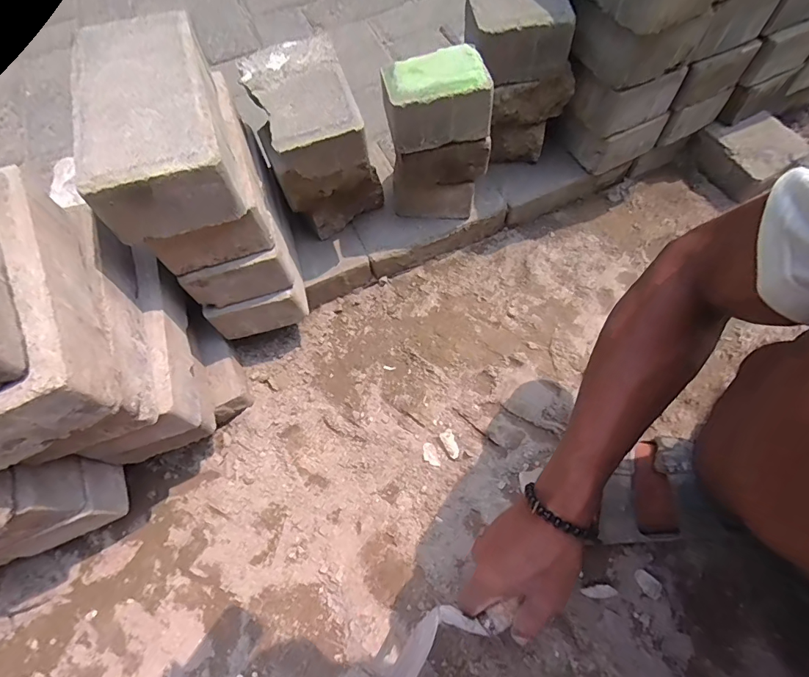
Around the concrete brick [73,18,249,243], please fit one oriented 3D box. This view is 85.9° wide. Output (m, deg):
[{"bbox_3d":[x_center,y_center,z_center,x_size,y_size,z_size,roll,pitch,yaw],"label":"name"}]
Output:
[{"bbox_3d":[-0.213,-0.191,0.377,0.103,0.063,0.208,-17,62,-4],"label":"concrete brick"}]

